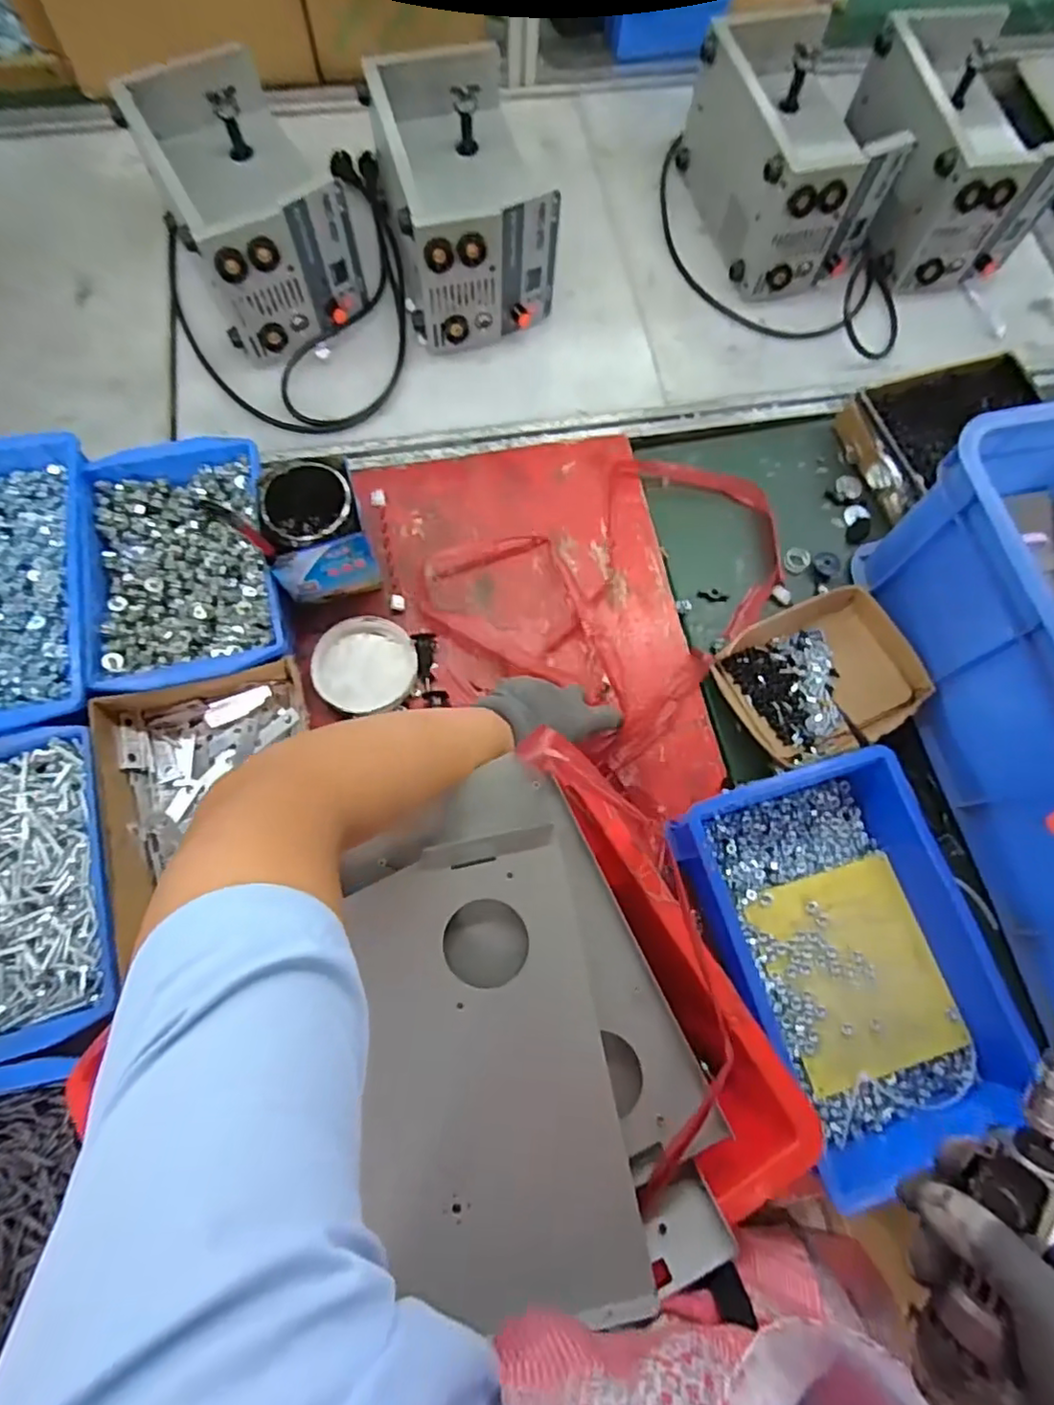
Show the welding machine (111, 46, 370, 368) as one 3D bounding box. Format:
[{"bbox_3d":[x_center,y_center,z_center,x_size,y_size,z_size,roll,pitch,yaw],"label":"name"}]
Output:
[{"bbox_3d":[-0.324,-0.581,0.749,0.185,0.157,0.280,-30,76,-11],"label":"welding machine"}]

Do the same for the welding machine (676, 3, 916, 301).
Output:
[{"bbox_3d":[0.332,-0.674,0.787,0.180,0.146,0.257,-14,74,-7],"label":"welding machine"}]

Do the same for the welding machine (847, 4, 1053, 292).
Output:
[{"bbox_3d":[0.523,-0.686,0.789,0.190,0.140,0.270,-1,73,-2],"label":"welding machine"}]

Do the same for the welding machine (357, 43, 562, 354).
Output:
[{"bbox_3d":[-0.075,-0.598,0.757,0.177,0.151,0.288,-10,74,-5],"label":"welding machine"}]

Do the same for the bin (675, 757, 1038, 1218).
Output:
[{"bbox_3d":[0.269,0.210,0.534,0.193,0.080,0.299,-17,74,-7],"label":"bin"}]

